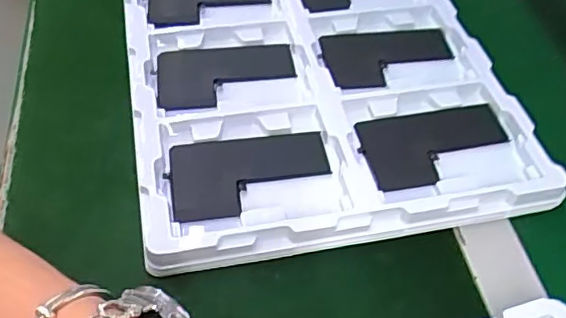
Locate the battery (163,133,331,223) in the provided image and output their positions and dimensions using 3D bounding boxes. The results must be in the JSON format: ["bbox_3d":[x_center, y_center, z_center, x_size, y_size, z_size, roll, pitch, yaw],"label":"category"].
[{"bbox_3d":[-0.022,0.011,0.394,0.106,0.005,0.064,-5,51,-8],"label":"battery"}]

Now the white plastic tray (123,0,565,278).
[{"bbox_3d":[0.018,-0.073,0.462,0.265,0.025,0.307,-9,53,-9],"label":"white plastic tray"}]

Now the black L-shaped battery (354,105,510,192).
[{"bbox_3d":[0.110,-0.010,0.416,0.107,0.006,0.063,-9,51,-10],"label":"black L-shaped battery"}]

